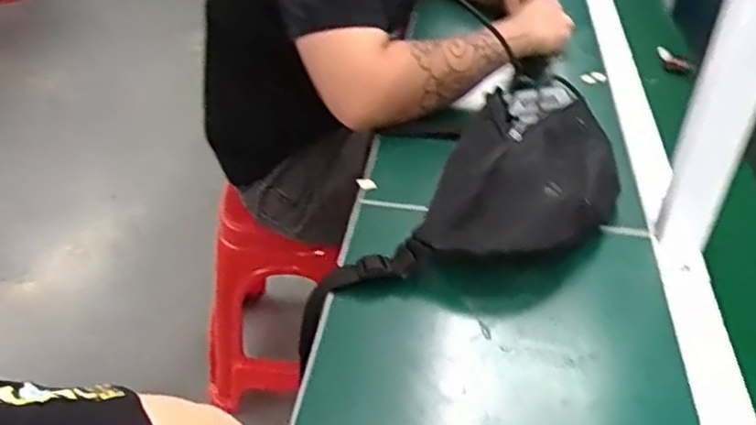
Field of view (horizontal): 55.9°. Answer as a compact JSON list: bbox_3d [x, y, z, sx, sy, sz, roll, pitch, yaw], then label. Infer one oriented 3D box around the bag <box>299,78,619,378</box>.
[{"bbox_3d":[0.086,0.008,0.677,0.393,0.091,0.168,-36,48,-21],"label":"bag"}]

